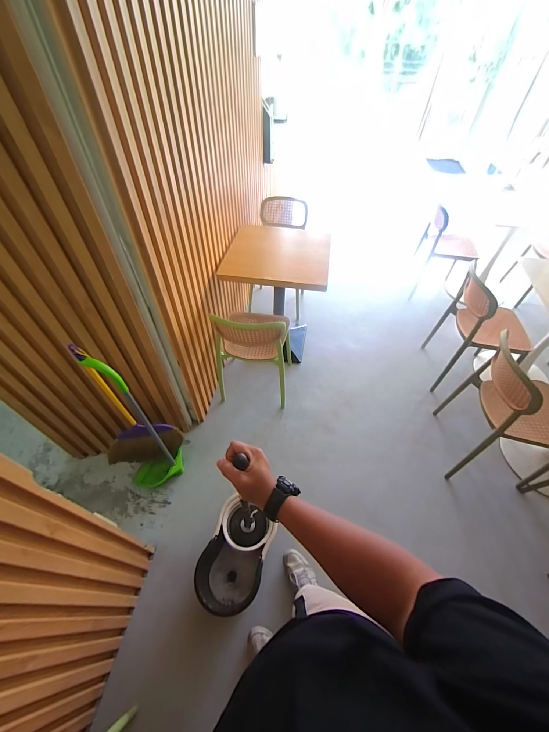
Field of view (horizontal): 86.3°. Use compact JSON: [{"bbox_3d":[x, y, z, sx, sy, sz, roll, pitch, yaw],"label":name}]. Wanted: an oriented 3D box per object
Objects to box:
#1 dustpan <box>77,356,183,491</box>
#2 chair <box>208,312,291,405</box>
[{"bbox_3d":[-0.615,0.307,1.282,0.240,0.864,0.167,-2,51,-3],"label":"dustpan"},{"bbox_3d":[-0.120,-0.126,1.726,0.427,0.706,0.435,8,51,5],"label":"chair"}]

